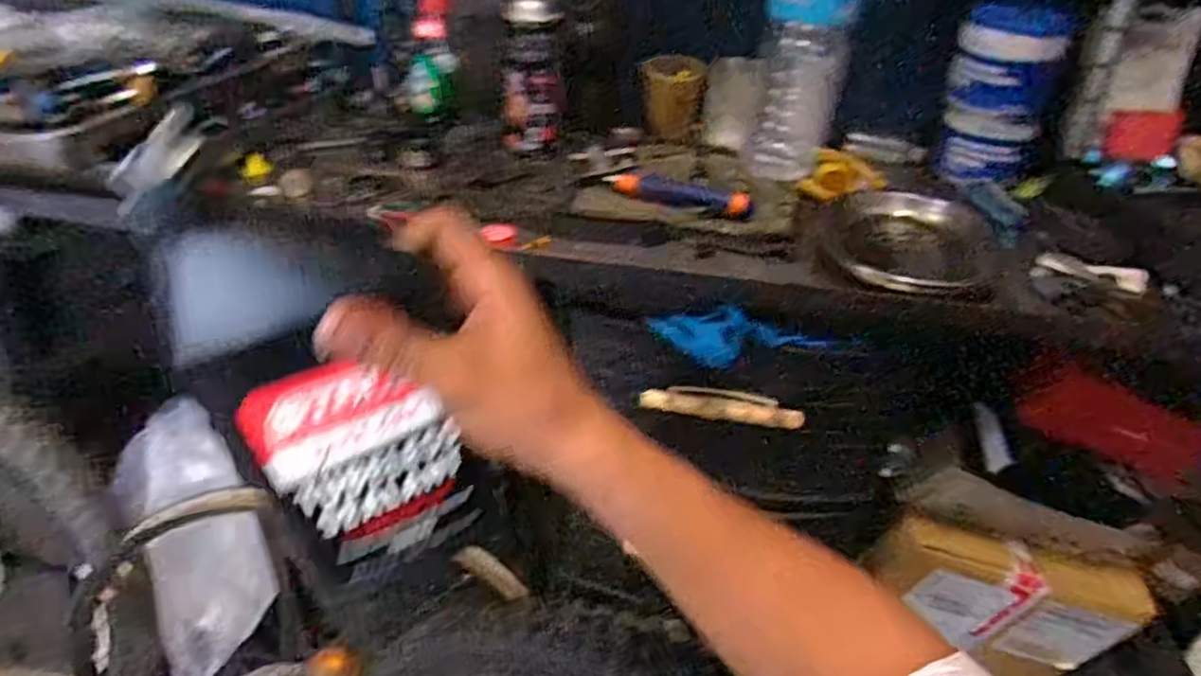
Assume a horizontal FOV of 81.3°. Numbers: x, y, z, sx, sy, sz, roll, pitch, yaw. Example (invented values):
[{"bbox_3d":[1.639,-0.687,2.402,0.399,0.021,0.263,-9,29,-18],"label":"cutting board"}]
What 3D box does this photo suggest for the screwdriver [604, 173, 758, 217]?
[{"bbox_3d":[0.076,-0.146,0.704,0.153,0.025,0.028,14,35,15],"label":"screwdriver"}]

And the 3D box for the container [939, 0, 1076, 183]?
[{"bbox_3d":[0.436,-0.273,0.778,0.082,0.176,0.077,-5,35,-14],"label":"container"}]

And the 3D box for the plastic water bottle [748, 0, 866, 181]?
[{"bbox_3d":[0.231,-0.335,0.772,0.093,0.295,0.081,18,36,19],"label":"plastic water bottle"}]

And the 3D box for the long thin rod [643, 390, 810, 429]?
[{"bbox_3d":[0.108,0.063,0.628,0.143,0.014,0.018,8,34,5],"label":"long thin rod"}]

